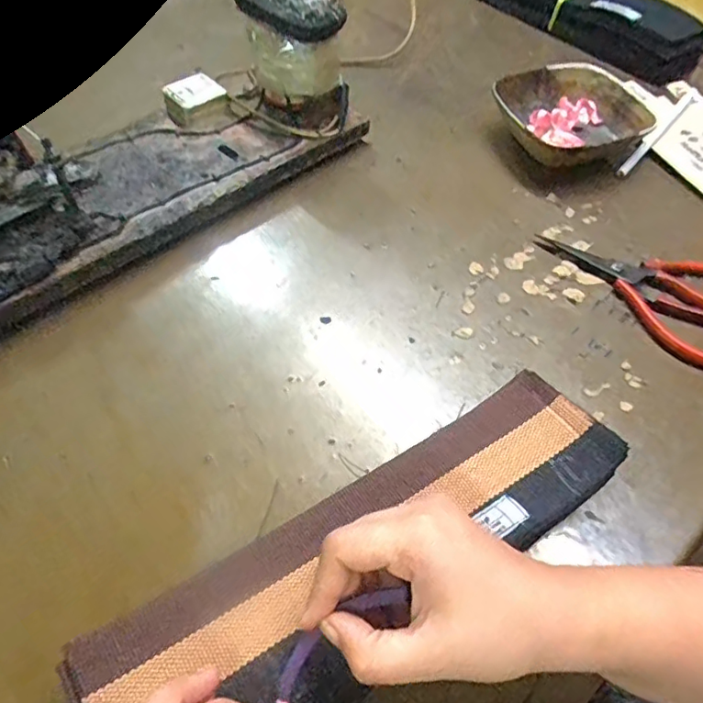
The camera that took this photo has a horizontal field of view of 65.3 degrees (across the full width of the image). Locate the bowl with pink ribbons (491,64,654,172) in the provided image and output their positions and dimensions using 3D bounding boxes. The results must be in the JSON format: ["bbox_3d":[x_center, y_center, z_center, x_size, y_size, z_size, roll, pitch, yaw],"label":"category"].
[{"bbox_3d":[0.206,-0.218,0.522,0.130,0.042,0.130,0,54,0],"label":"bowl with pink ribbons"}]

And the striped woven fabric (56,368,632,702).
[{"bbox_3d":[0.014,0.109,0.294,0.301,0.035,0.097,-26,58,-16],"label":"striped woven fabric"}]

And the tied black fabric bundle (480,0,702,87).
[{"bbox_3d":[0.279,-0.414,0.661,0.076,0.059,0.290,-37,62,-23],"label":"tied black fabric bundle"}]

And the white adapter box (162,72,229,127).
[{"bbox_3d":[-0.149,-0.240,0.519,0.050,0.026,0.043,-39,62,-25],"label":"white adapter box"}]

